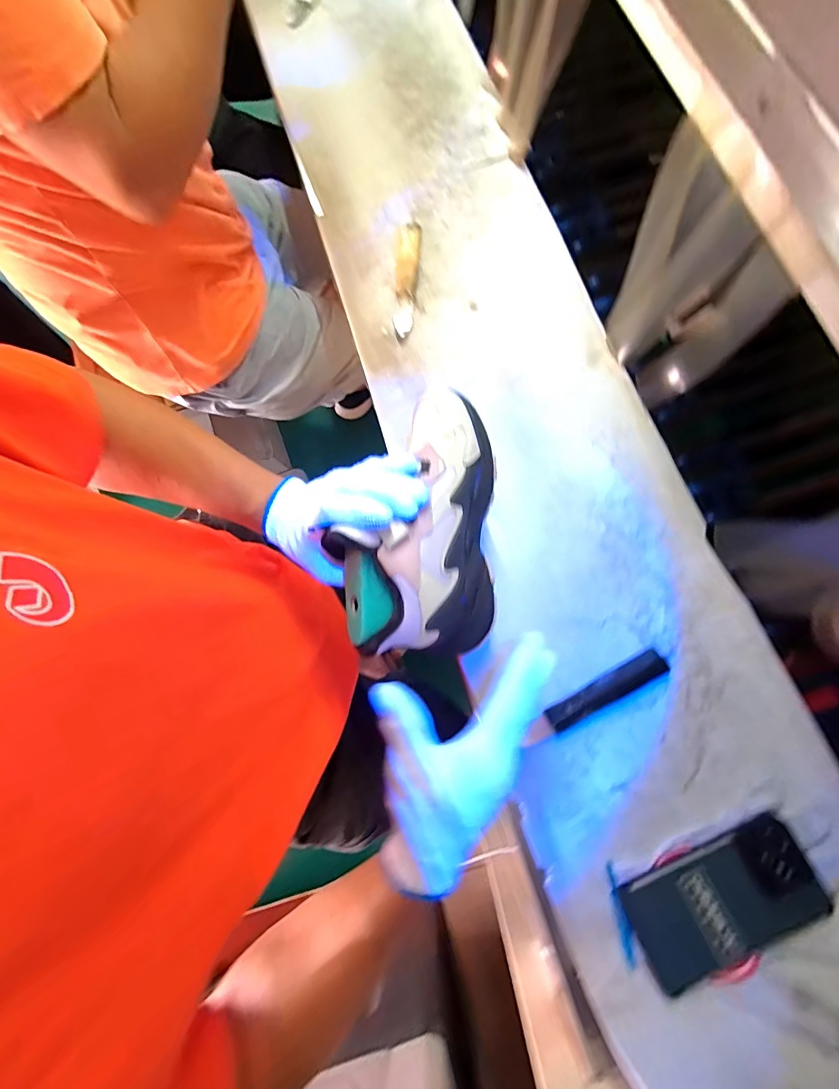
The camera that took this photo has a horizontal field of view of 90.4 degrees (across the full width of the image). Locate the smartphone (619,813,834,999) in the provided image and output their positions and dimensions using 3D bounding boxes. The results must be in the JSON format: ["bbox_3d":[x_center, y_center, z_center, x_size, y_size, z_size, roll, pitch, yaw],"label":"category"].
[{"bbox_3d":[0.263,0.308,0.359,0.159,0.010,0.081,-24,69,-2],"label":"smartphone"}]

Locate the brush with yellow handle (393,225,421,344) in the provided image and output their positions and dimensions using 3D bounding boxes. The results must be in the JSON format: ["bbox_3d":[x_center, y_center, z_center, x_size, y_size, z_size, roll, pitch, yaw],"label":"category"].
[{"bbox_3d":[-0.017,-0.334,0.526,0.028,0.016,0.165,4,78,2],"label":"brush with yellow handle"}]

